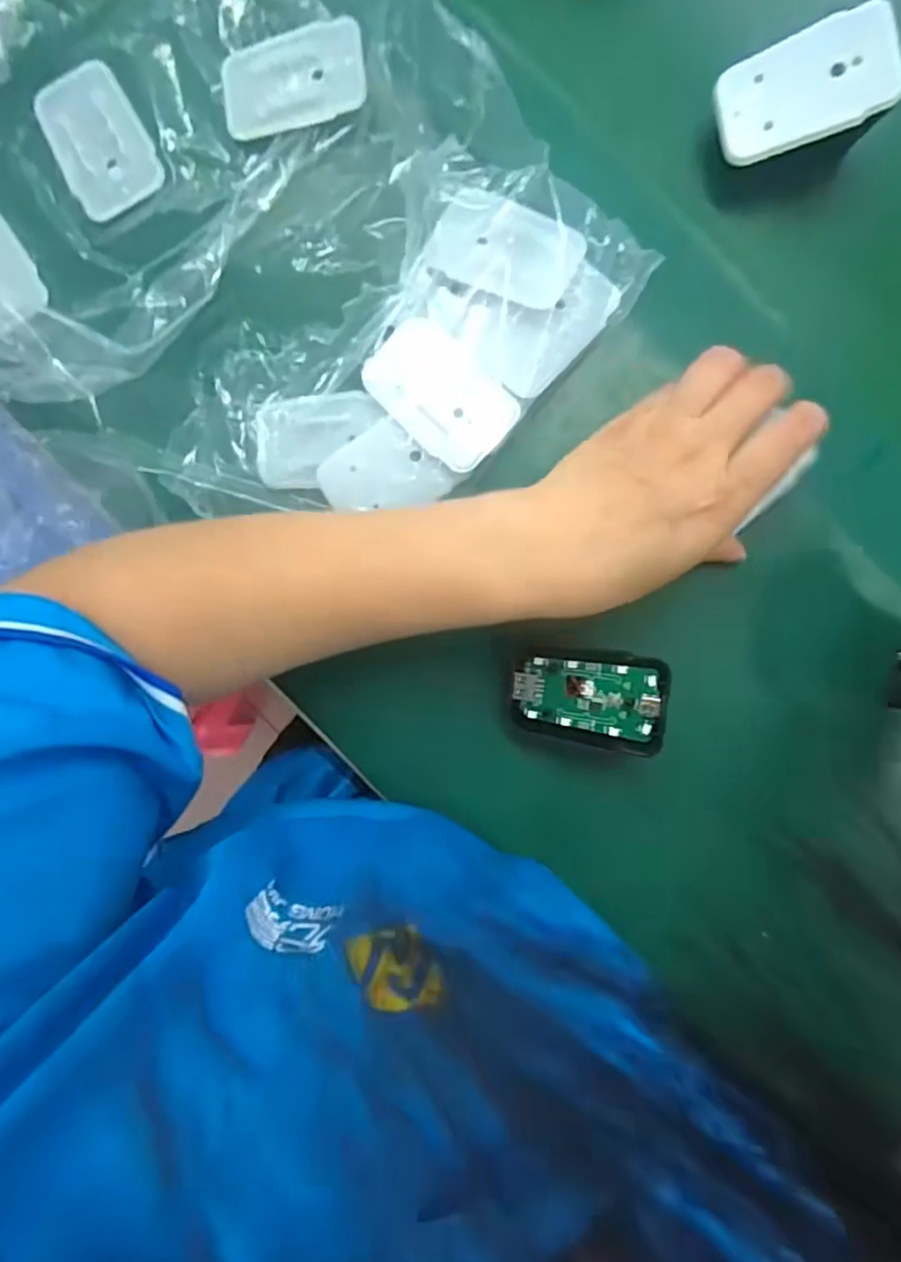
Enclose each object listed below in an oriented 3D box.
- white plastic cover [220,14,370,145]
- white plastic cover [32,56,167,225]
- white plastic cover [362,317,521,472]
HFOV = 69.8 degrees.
[{"bbox_3d":[-0.074,-0.261,0.304,0.069,0.007,0.043,-7,90,2],"label":"white plastic cover"},{"bbox_3d":[-0.172,-0.239,0.313,0.043,0.004,0.068,-27,89,2],"label":"white plastic cover"},{"bbox_3d":[-0.005,-0.112,0.304,0.071,0.004,0.045,44,91,1],"label":"white plastic cover"}]

